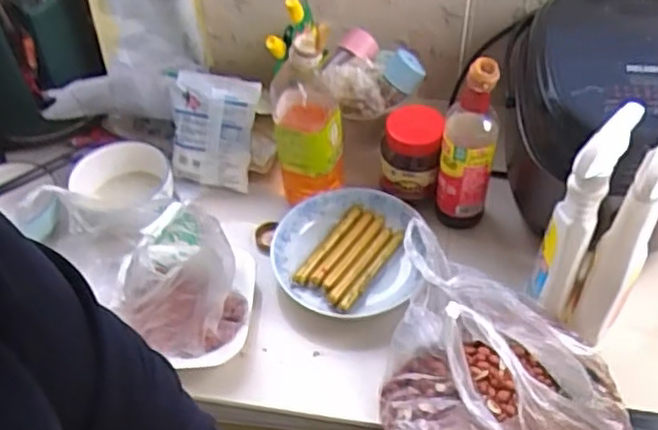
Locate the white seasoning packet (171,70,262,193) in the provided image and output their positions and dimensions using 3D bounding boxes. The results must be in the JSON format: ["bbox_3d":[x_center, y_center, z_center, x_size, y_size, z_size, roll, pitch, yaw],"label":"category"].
[{"bbox_3d":[-0.158,-0.110,0.933,0.111,0.150,0.027,9,20,-4],"label":"white seasoning packet"}]

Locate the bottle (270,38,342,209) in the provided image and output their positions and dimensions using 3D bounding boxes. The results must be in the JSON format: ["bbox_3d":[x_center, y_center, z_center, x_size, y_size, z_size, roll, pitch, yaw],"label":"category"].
[{"bbox_3d":[-0.027,-0.122,0.861,0.083,0.225,0.090,-7,48,-3],"label":"bottle"}]

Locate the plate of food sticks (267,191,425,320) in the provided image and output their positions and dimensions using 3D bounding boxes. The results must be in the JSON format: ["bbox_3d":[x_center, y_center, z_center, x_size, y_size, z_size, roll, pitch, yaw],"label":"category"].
[{"bbox_3d":[0.019,0.040,0.857,0.173,0.041,0.186,-2,48,2],"label":"plate of food sticks"}]

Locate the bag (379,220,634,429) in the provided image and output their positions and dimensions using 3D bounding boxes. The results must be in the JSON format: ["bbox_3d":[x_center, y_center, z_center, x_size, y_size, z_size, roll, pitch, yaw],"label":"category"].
[{"bbox_3d":[0.174,0.151,0.681,0.240,0.153,0.290,10,50,12],"label":"bag"}]

